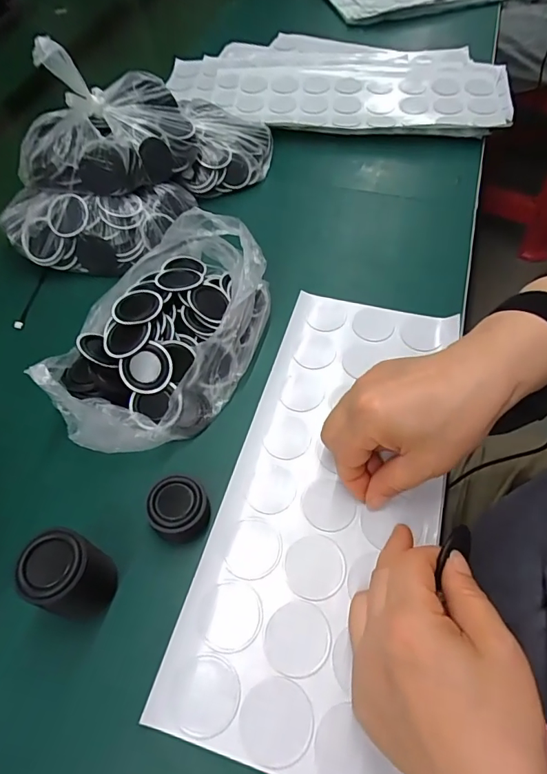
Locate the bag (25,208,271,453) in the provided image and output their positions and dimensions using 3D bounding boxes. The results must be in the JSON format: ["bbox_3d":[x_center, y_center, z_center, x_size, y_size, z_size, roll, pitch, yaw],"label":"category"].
[{"bbox_3d":[-0.085,-0.043,0.351,0.129,0.070,0.196,14,58,10],"label":"bag"}]

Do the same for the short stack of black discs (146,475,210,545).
[{"bbox_3d":[-0.060,0.082,0.302,0.037,0.026,0.042,-24,60,-15],"label":"short stack of black discs"}]

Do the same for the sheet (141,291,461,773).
[{"bbox_3d":[0.041,0.064,0.323,0.139,0.008,0.327,13,59,11],"label":"sheet"}]

